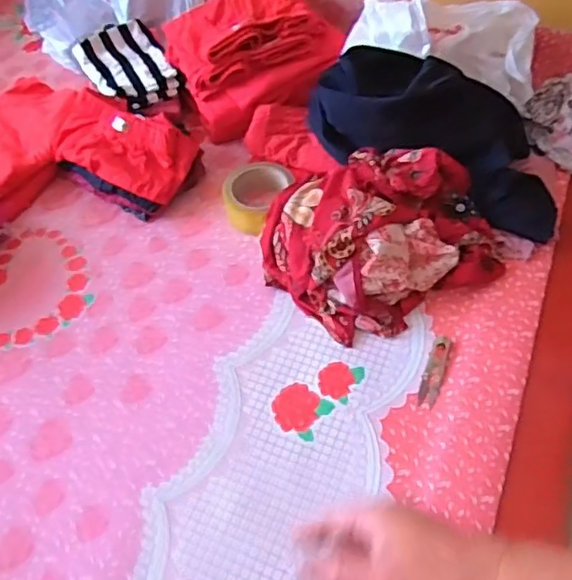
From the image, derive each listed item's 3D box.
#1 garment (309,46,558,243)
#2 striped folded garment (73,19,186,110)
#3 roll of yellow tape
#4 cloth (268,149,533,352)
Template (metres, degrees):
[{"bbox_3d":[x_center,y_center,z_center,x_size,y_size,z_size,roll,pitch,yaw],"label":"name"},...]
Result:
[{"bbox_3d":[0.209,-0.203,0.818,0.341,0.126,0.166,29,58,0],"label":"garment"},{"bbox_3d":[-0.246,-0.360,0.981,0.127,0.034,0.188,-29,58,-16],"label":"striped folded garment"},{"bbox_3d":[-0.043,-0.127,0.854,0.086,0.055,0.102,15,57,14],"label":"roll of yellow tape"},{"bbox_3d":[0.120,-0.077,0.779,0.288,0.106,0.226,-23,56,-13],"label":"cloth"}]

